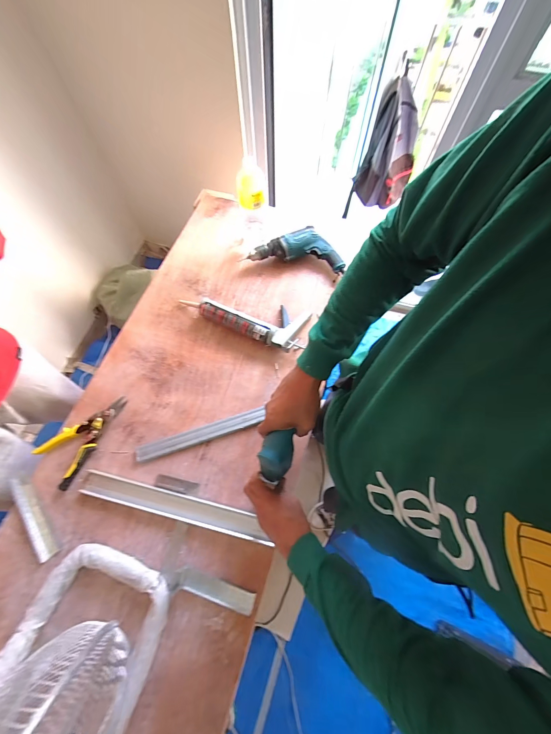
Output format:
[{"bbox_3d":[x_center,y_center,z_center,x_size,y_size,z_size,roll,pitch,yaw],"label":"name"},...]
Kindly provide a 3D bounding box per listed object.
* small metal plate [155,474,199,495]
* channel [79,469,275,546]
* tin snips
[{"bbox_3d":[-0.238,0.282,0.711,0.101,0.007,0.028,12,67,4],"label":"small metal plate"},{"bbox_3d":[-0.230,0.315,0.676,0.430,0.019,0.052,13,67,5],"label":"channel"},{"bbox_3d":[-0.456,0.171,0.732,0.124,0.028,0.225,43,73,15],"label":"tin snips"}]

